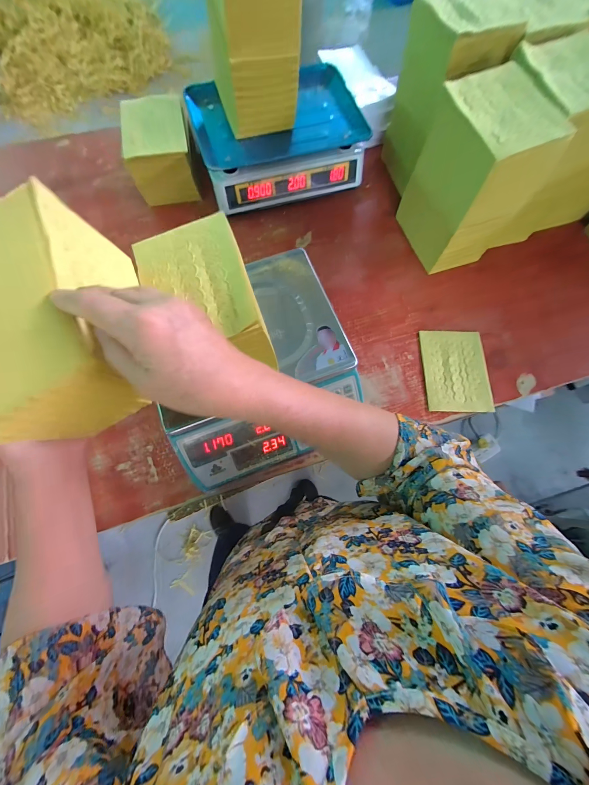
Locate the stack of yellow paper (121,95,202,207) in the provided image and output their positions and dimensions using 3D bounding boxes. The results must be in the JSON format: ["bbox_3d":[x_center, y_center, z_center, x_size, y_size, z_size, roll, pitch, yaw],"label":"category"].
[{"bbox_3d":[-0.271,-0.493,0.584,0.121,0.113,0.135,-12,73,-5],"label":"stack of yellow paper"}]

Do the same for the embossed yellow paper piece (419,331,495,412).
[{"bbox_3d":[0.303,-0.041,0.530,0.115,0.010,0.155,-1,76,2],"label":"embossed yellow paper piece"}]

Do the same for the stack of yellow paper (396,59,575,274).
[{"bbox_3d":[0.300,-0.363,0.506,0.124,0.238,0.174,-22,75,-8],"label":"stack of yellow paper"}]

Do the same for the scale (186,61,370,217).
[{"bbox_3d":[-0.038,-0.534,0.602,0.325,0.090,0.239,-16,74,-6],"label":"scale"}]

